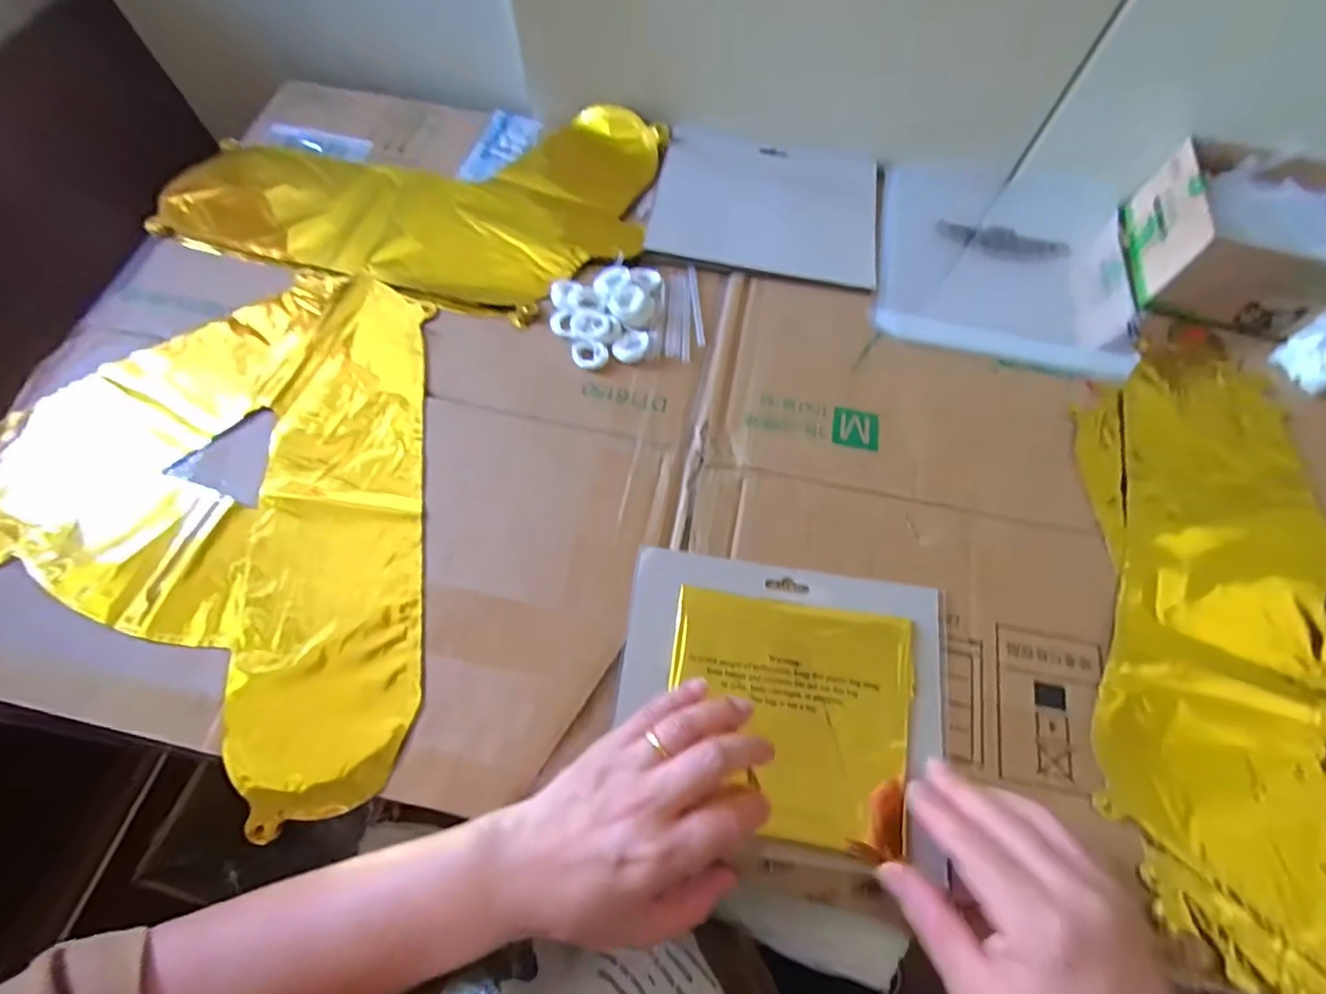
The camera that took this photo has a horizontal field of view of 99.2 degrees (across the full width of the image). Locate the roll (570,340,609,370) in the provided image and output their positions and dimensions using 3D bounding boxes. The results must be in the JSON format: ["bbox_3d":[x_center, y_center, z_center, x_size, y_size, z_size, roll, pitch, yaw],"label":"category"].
[{"bbox_3d":[-0.055,-0.108,0.429,0.027,0.004,0.025,1,67,-2],"label":"roll"}]

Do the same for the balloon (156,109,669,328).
[{"bbox_3d":[-0.218,-0.272,0.502,0.410,0.016,0.243,9,67,2],"label":"balloon"}]

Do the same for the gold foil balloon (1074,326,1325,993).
[{"bbox_3d":[0.399,0.083,0.362,0.240,0.018,0.443,13,67,4],"label":"gold foil balloon"}]

